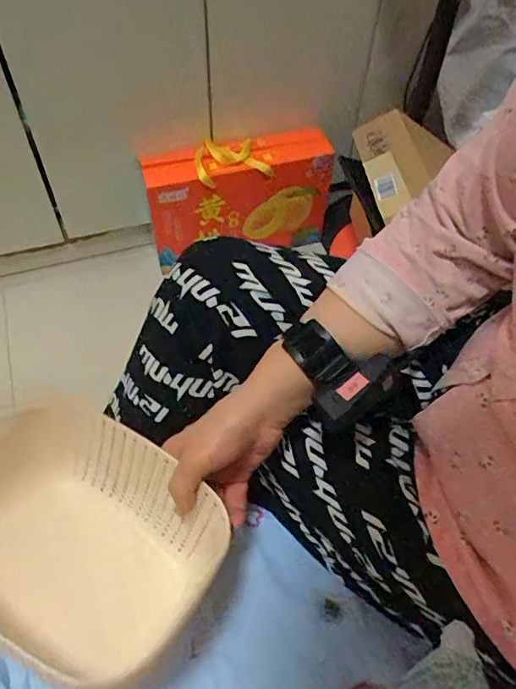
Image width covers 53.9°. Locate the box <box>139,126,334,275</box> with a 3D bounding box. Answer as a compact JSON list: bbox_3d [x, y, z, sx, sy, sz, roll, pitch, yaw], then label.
[{"bbox_3d":[-0.035,-0.372,1.289,0.476,0.300,0.120,-18,56,-14],"label":"box"}]

